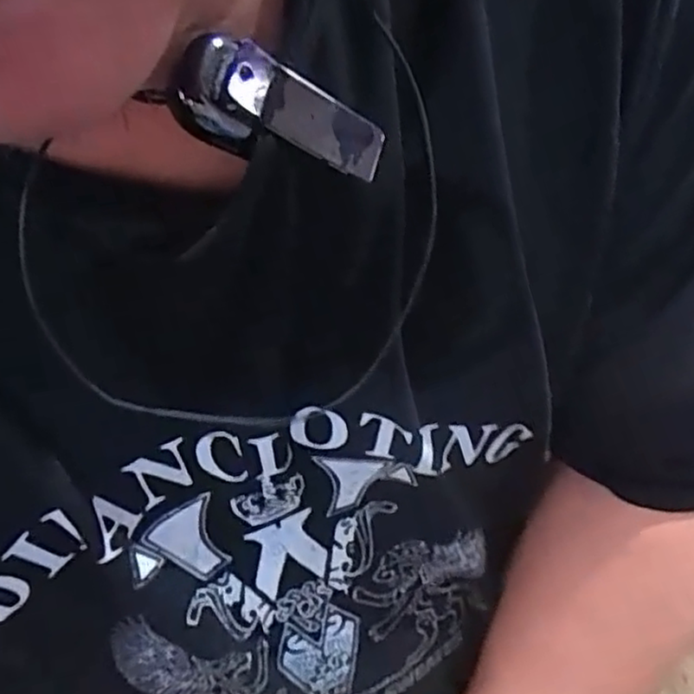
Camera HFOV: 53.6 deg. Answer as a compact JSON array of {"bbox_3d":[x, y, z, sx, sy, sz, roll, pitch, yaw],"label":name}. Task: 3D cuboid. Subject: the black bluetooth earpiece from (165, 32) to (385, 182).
[{"bbox_3d":[-0.017,-0.059,0.178,0.056,0.025,0.014,14,44,-22],"label":"black bluetooth earpiece"}]

